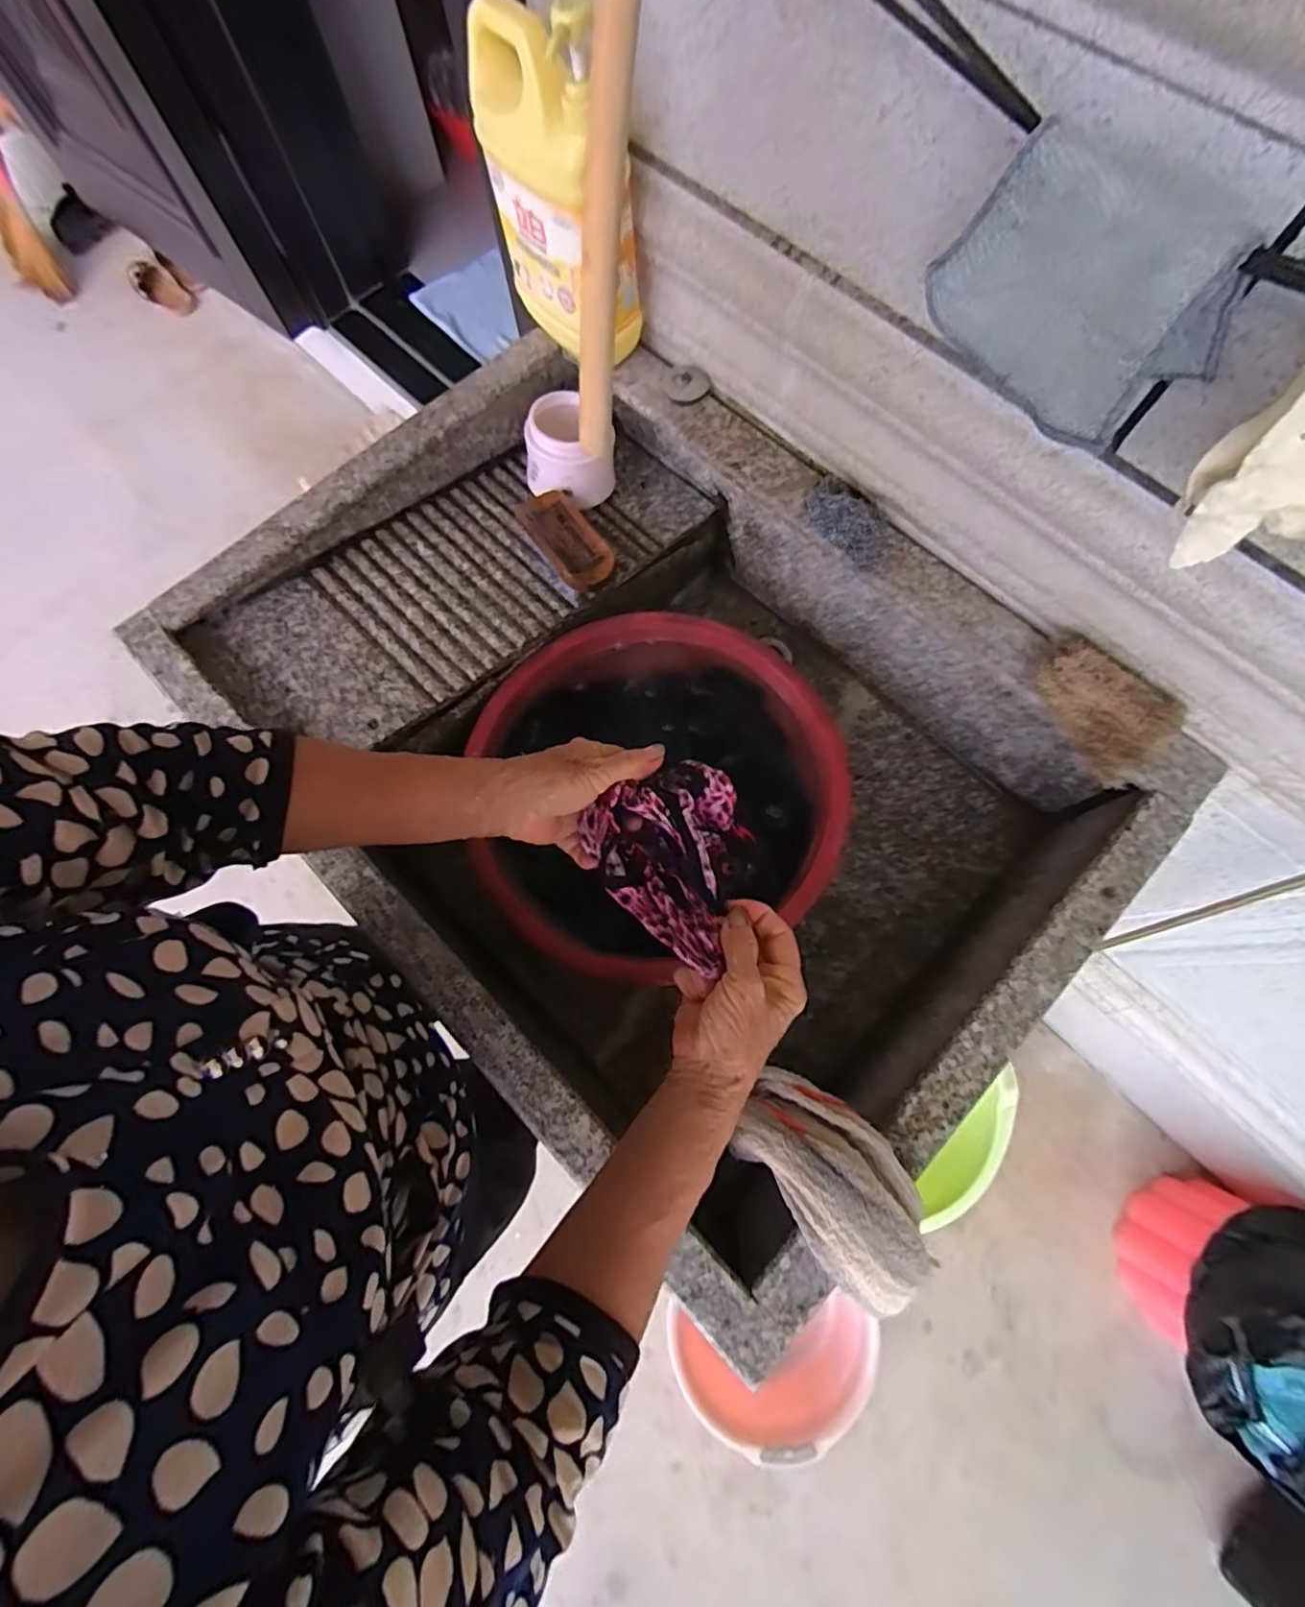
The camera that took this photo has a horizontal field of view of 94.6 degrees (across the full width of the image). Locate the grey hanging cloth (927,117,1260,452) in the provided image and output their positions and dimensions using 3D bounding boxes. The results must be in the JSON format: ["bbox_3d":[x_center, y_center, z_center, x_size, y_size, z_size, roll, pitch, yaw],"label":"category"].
[{"bbox_3d":[0.221,-0.265,0.319,0.144,0.099,0.026,37,79,10],"label":"grey hanging cloth"}]

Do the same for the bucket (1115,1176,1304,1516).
[{"bbox_3d":[0.873,0.746,0.848,0.265,0.340,0.336,20,76,7],"label":"bucket"}]

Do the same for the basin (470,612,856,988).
[{"bbox_3d":[-0.003,-0.011,0.656,0.384,0.117,0.351,0,75,1],"label":"basin"}]

